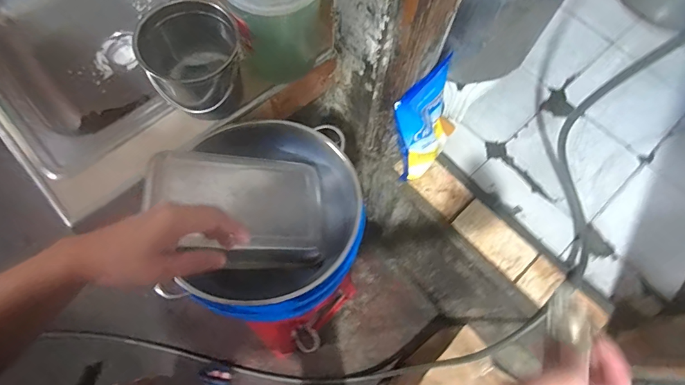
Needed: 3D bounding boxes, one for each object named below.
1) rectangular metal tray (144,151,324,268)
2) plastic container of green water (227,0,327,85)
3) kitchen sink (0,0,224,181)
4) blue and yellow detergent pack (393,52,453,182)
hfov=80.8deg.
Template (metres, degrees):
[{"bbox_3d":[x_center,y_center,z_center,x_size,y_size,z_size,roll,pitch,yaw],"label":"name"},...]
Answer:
[{"bbox_3d":[-0.179,0.029,0.683,0.286,0.059,0.185,7,63,-20],"label":"rectangular metal tray"},{"bbox_3d":[-0.105,-0.327,0.699,0.147,0.224,0.171,1,68,-2],"label":"plastic container of green water"},{"bbox_3d":[-0.556,-0.361,0.986,0.560,0.301,0.708,-42,75,-16],"label":"kitchen sink"},{"bbox_3d":[0.195,-0.169,0.978,0.092,0.311,0.190,28,66,28],"label":"blue and yellow detergent pack"}]

